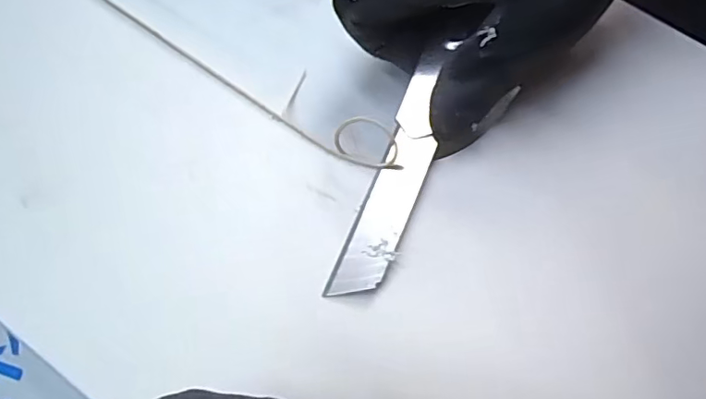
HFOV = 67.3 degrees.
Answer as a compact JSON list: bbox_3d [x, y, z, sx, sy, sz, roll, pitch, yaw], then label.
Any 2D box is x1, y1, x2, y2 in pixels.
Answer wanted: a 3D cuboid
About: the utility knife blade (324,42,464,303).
[{"bbox_3d":[0.017,-0.009,0.199,0.018,0.004,0.098,19,74,14],"label":"utility knife blade"}]

